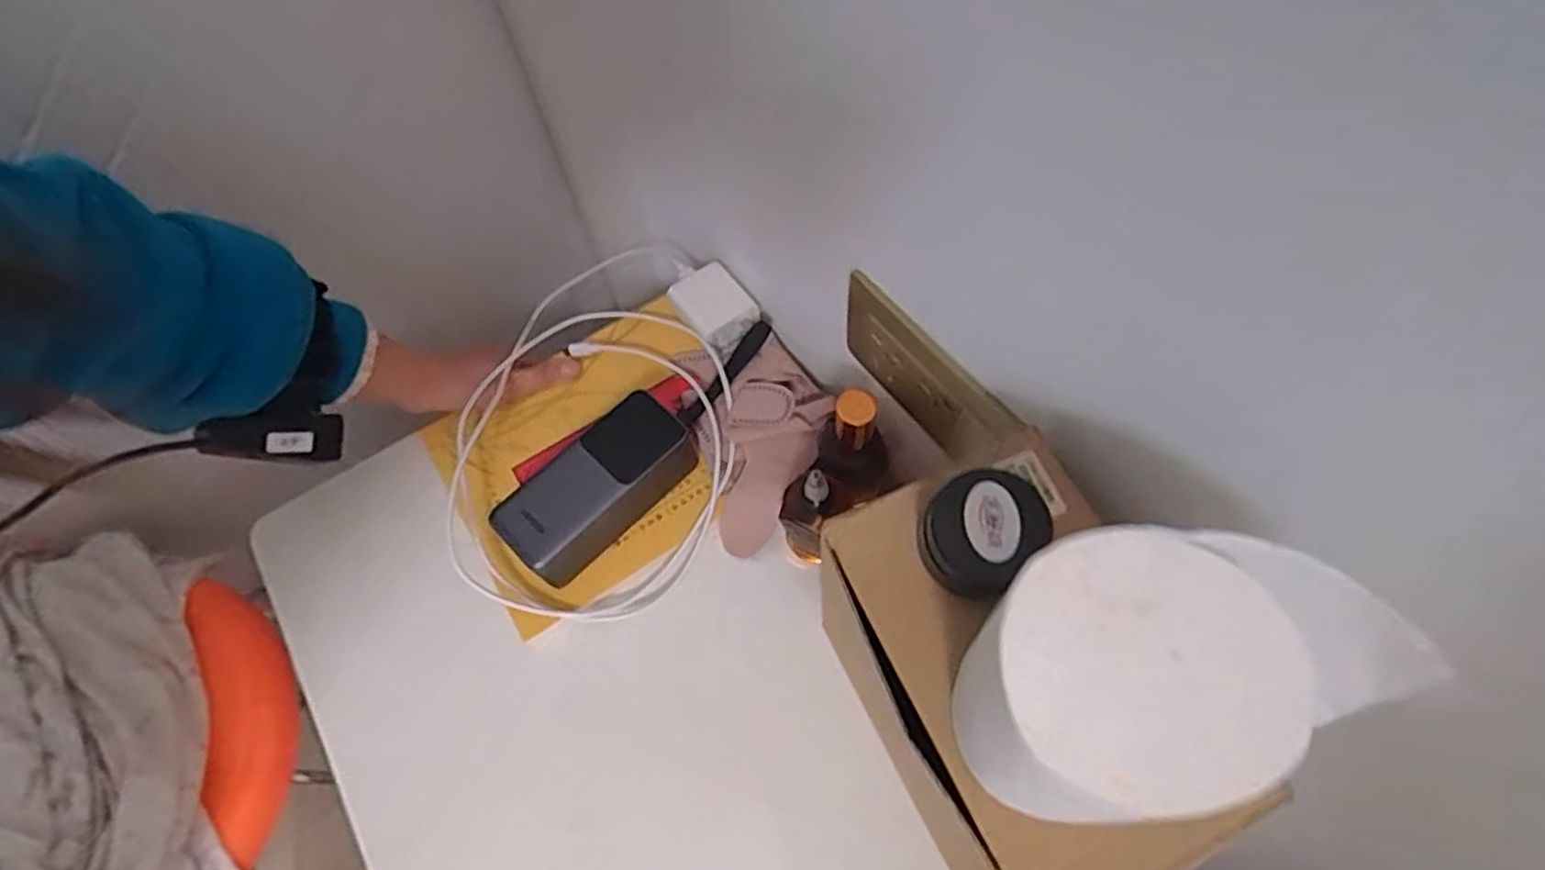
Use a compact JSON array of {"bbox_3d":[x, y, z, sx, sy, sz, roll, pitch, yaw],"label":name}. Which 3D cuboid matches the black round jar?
[{"bbox_3d":[0.081,0.036,0.284,0.044,0.033,0.044,-2,63,3],"label":"black round jar"}]

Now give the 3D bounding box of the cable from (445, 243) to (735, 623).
[{"bbox_3d":[-0.119,-0.012,0.525,0.197,0.041,0.287,21,65,14],"label":"cable"}]

